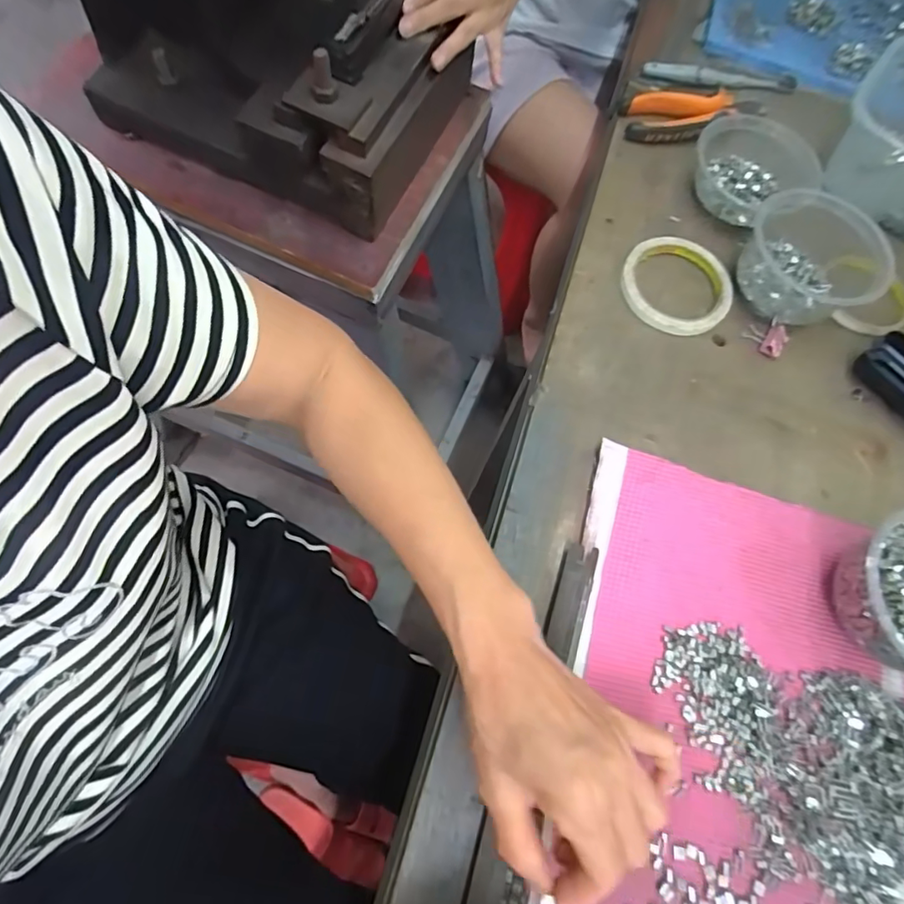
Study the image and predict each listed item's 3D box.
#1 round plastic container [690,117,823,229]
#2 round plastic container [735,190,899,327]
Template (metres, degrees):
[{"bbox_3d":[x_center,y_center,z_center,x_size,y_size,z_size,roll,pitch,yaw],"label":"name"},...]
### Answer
[{"bbox_3d":[0.282,-0.268,0.500,0.111,0.045,0.109,2,69,-6],"label":"round plastic container"},{"bbox_3d":[0.323,-0.175,0.471,0.145,0.049,0.118,-35,76,-17],"label":"round plastic container"}]

